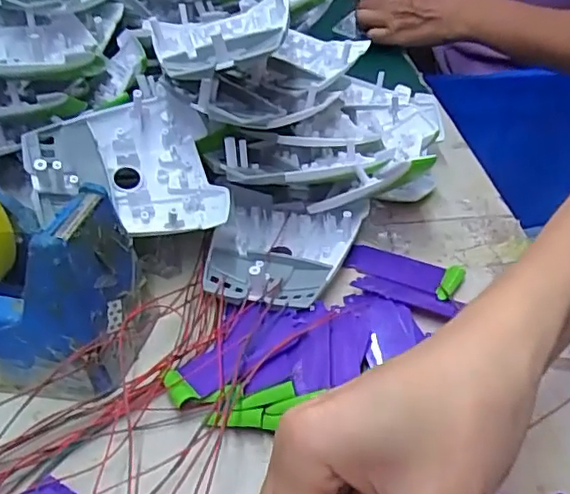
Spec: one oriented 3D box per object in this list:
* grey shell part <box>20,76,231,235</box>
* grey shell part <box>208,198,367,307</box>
[{"bbox_3d":[-0.095,-0.051,0.358,0.108,0.026,0.102,-14,74,-24],"label":"grey shell part"},{"bbox_3d":[-0.004,-0.003,0.374,0.087,0.023,0.092,9,38,15],"label":"grey shell part"}]

